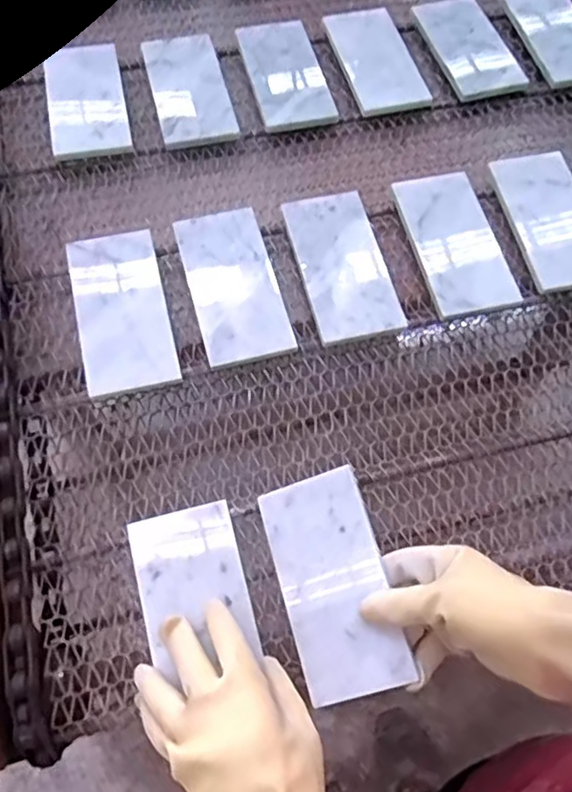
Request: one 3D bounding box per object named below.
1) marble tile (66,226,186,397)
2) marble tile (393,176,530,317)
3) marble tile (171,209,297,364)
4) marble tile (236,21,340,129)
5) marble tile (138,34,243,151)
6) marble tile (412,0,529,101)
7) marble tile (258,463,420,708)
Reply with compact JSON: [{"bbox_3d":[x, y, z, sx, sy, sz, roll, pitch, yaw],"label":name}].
[{"bbox_3d":[-0.145,-0.076,0.556,0.078,0.010,0.161,-12,66,-8],"label":"marble tile"},{"bbox_3d":[0.170,-0.150,0.605,0.092,0.013,0.156,-8,67,-11],"label":"marble tile"},{"bbox_3d":[-0.048,-0.105,0.572,0.079,0.014,0.161,-15,62,-5],"label":"marble tile"},{"bbox_3d":[-0.001,-0.366,0.709,0.080,0.015,0.166,-13,62,-4],"label":"marble tile"},{"bbox_3d":[-0.106,-0.339,0.690,0.081,0.018,0.159,-14,62,-5],"label":"marble tile"},{"bbox_3d":[0.220,-0.429,0.761,0.088,0.016,0.183,-13,62,-4],"label":"marble tile"},{"bbox_3d":[0.034,0.135,0.454,0.078,0.006,0.151,-22,68,12],"label":"marble tile"}]

